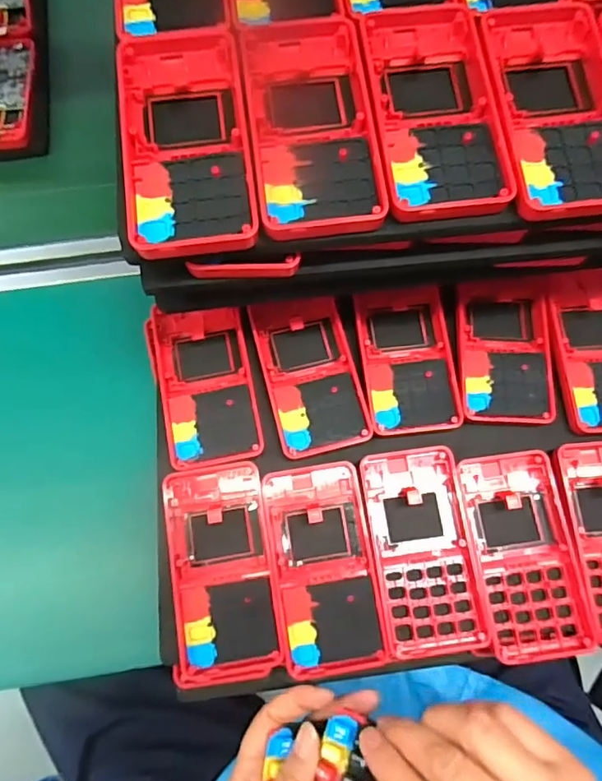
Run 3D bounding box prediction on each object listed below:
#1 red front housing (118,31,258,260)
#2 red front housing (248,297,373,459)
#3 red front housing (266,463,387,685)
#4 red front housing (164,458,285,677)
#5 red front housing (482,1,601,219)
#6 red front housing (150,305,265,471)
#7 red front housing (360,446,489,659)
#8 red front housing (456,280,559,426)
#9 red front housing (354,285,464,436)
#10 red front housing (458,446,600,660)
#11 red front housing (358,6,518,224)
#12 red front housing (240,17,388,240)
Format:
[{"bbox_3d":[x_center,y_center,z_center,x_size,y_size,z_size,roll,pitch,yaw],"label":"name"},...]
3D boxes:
[{"bbox_3d":[-0.059,-0.129,0.272,0.062,0.017,0.125,-7,71,-2],"label":"red front housing"},{"bbox_3d":[0.005,-0.016,0.370,0.061,0.010,0.118,-13,72,-4],"label":"red front housing"},{"bbox_3d":[0.014,0.109,0.331,0.061,0.015,0.122,-8,71,-3],"label":"red front housing"},{"bbox_3d":[-0.049,0.108,0.330,0.062,0.015,0.120,-8,71,-3],"label":"red front housing"},{"bbox_3d":[0.133,-0.151,0.281,0.063,0.017,0.128,-5,71,-2],"label":"red front housing"},{"bbox_3d":[-0.065,-0.005,0.367,0.062,0.011,0.115,-10,72,-3],"label":"red front housing"},{"bbox_3d":[0.076,0.099,0.337,0.061,0.016,0.123,-6,71,-2],"label":"red front housing"},{"bbox_3d":[0.143,-0.030,0.373,0.063,0.008,0.108,2,71,1],"label":"red front housing"},{"bbox_3d":[0.075,-0.023,0.373,0.062,0.009,0.106,-6,71,-2],"label":"red front housing"},{"bbox_3d":[0.139,0.102,0.336,0.063,0.017,0.123,-5,71,-2],"label":"red front housing"},{"bbox_3d":[0.069,-0.149,0.280,0.062,0.016,0.127,-5,71,-2],"label":"red front housing"},{"bbox_3d":[0.005,-0.138,0.274,0.061,0.016,0.126,-7,71,0],"label":"red front housing"}]

